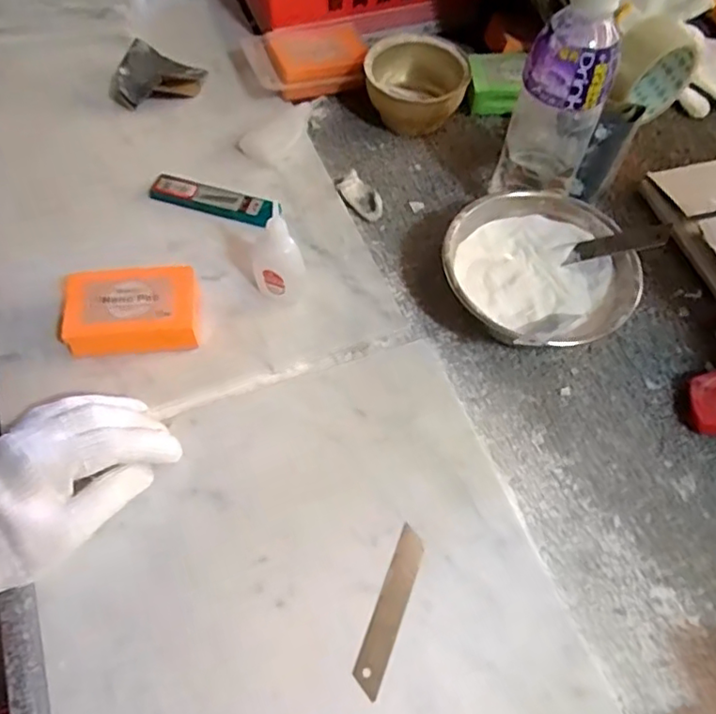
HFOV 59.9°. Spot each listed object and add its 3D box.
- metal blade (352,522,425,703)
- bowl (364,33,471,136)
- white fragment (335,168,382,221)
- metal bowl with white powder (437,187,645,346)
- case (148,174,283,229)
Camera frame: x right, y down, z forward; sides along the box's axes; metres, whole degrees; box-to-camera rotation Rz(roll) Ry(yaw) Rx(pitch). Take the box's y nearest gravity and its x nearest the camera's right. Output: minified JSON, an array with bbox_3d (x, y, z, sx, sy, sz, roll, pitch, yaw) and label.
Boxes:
[{"bbox_3d":[0.021,0.154,0.383,0.018,0.004,0.099,20,62,7],"label":"metal blade"},{"bbox_3d":[0.054,-0.261,0.606,0.097,0.057,0.104,2,61,-3],"label":"bowl"},{"bbox_3d":[0.002,-0.147,0.563,0.027,0.011,0.056,-26,66,-17],"label":"white fragment"},{"bbox_3d":[0.140,-0.061,0.498,0.145,0.059,0.145,2,61,-3],"label":"metal bowl with white powder"},{"bbox_3d":[-0.126,-0.137,0.541,0.115,0.010,0.027,17,61,5],"label":"case"}]

